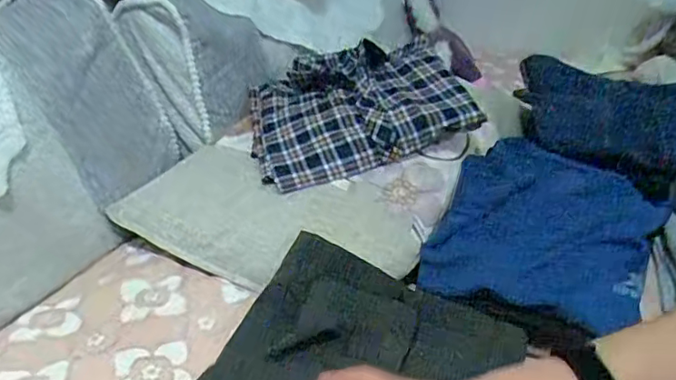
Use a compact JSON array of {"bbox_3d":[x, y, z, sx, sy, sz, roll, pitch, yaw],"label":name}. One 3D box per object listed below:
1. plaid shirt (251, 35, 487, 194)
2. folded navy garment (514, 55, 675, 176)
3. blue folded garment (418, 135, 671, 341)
[{"bbox_3d":[0.017,-0.121,0.783,0.282,0.115,0.260,-12,31,-13],"label":"plaid shirt"},{"bbox_3d":[0.453,-0.106,0.779,0.406,0.108,0.154,6,30,-5],"label":"folded navy garment"},{"bbox_3d":[0.239,0.039,0.639,0.230,0.044,0.254,15,51,22],"label":"blue folded garment"}]

